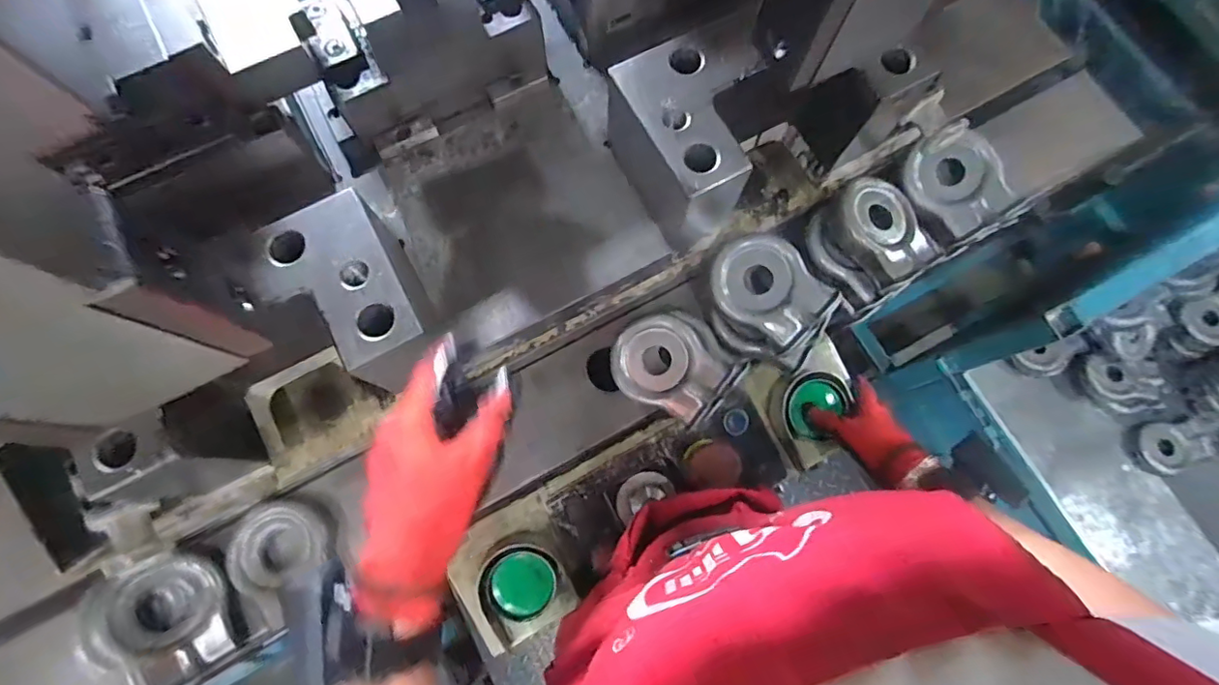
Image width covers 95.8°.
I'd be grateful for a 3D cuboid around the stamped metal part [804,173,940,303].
[{"bbox_3d":[0.295,-0.122,0.610,0.123,0.043,0.115,-33,78,-9],"label":"stamped metal part"}]

